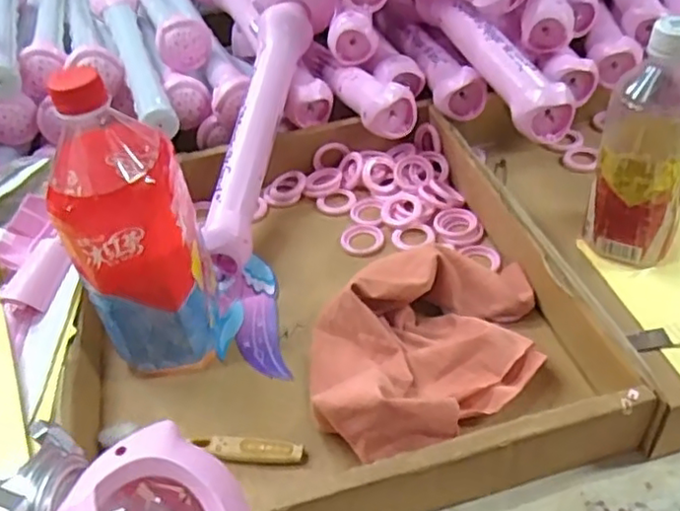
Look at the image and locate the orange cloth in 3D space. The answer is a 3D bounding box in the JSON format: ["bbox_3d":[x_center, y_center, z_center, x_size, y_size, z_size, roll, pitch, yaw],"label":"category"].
[{"bbox_3d":[0.062,0.053,0.444,0.187,0.073,0.131,-26,47,-19],"label":"orange cloth"}]

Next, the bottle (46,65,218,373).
[{"bbox_3d":[-0.142,-0.027,0.444,0.080,0.202,0.102,-19,45,-13],"label":"bottle"}]

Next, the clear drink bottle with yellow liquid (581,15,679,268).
[{"bbox_3d":[0.227,-0.081,0.479,0.063,0.183,0.069,17,48,23],"label":"clear drink bottle with yellow liquid"}]

